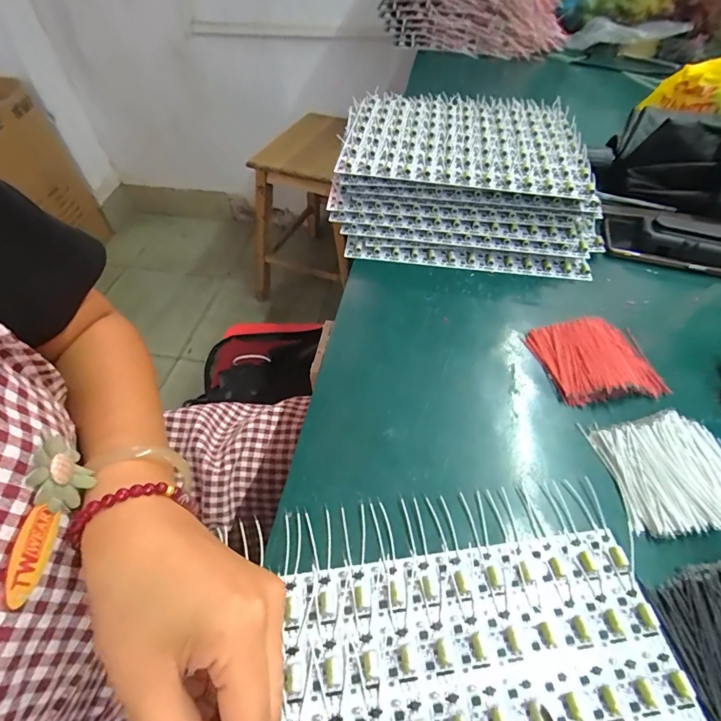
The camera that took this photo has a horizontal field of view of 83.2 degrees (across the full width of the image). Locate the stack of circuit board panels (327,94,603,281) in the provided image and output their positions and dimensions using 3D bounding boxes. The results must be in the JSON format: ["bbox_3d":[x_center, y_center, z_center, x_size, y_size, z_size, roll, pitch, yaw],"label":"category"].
[{"bbox_3d":[0.140,-0.250,0.553,0.328,0.096,0.306,8,52,4],"label":"stack of circuit board panels"}]

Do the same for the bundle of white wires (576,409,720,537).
[{"bbox_3d":[0.254,0.086,0.320,0.112,0.021,0.092,-3,52,-4],"label":"bundle of white wires"}]

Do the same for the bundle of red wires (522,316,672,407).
[{"bbox_3d":[0.224,-0.001,0.391,0.102,0.026,0.085,-5,52,-6],"label":"bundle of red wires"}]

